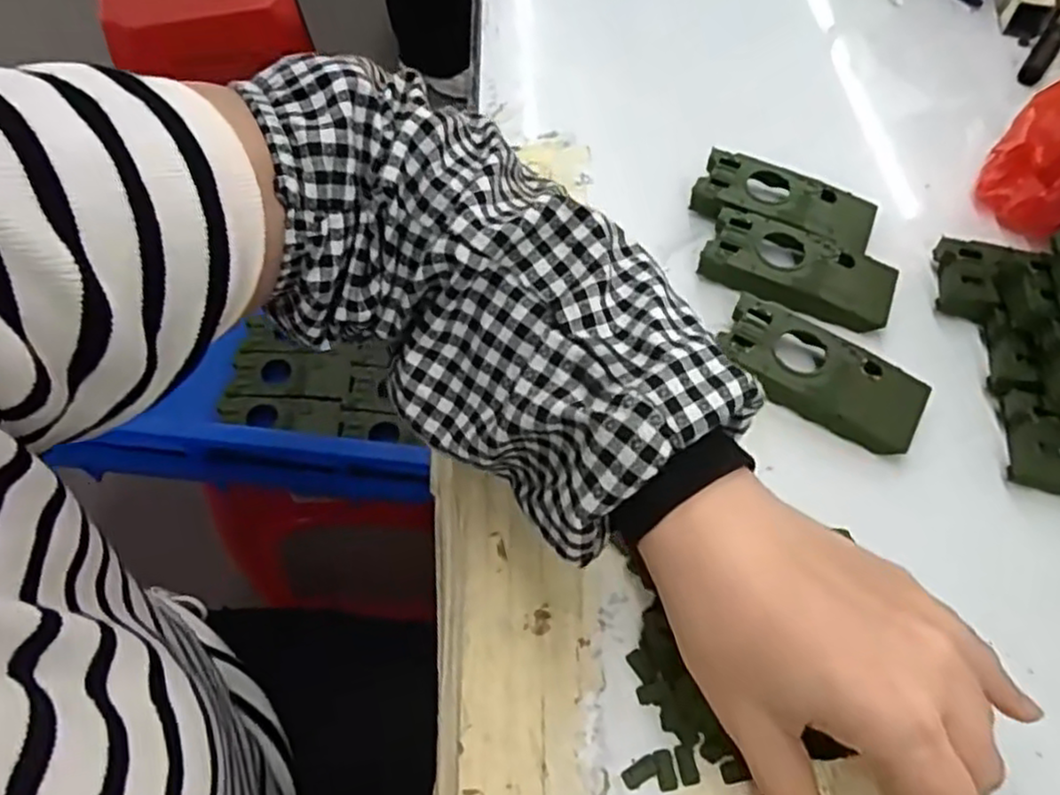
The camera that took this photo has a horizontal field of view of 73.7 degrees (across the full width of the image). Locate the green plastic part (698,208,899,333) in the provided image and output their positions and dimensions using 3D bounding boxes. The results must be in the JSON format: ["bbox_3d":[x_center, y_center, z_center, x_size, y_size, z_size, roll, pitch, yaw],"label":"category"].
[{"bbox_3d":[0.150,-0.071,0.397,0.103,0.015,0.052,21,59,12],"label":"green plastic part"}]

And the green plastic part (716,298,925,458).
[{"bbox_3d":[0.147,-0.011,0.360,0.102,0.015,0.050,30,62,17],"label":"green plastic part"}]

